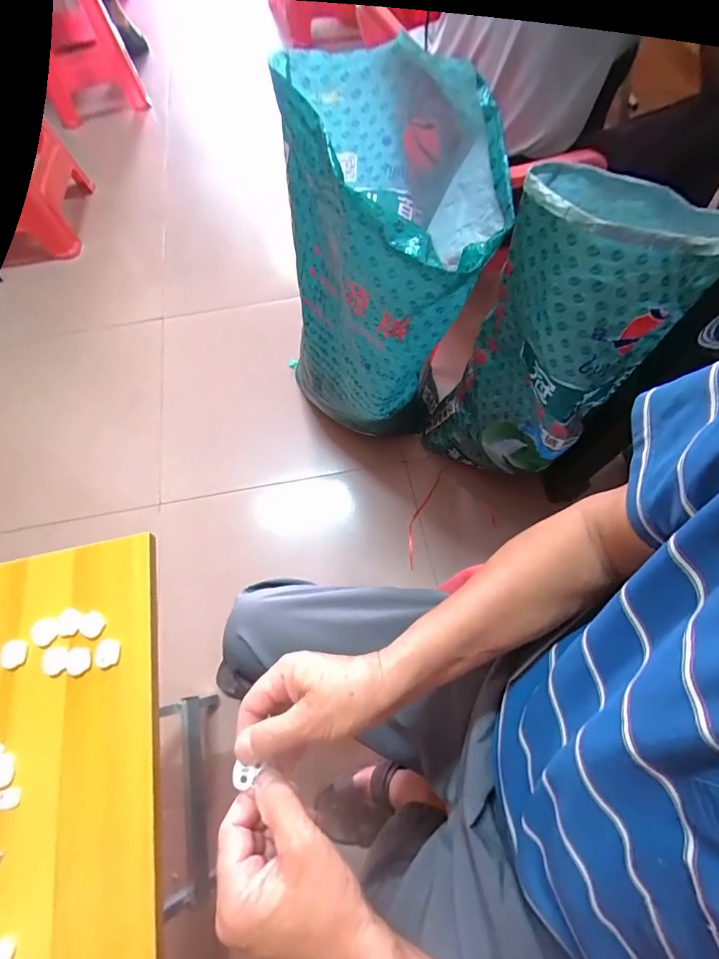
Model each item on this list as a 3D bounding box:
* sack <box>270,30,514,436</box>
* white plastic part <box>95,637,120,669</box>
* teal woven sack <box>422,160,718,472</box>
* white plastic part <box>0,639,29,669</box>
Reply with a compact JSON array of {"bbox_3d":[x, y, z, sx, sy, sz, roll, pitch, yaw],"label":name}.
[{"bbox_3d":[0.042,-0.313,0.760,0.319,0.606,0.340,12,67,7],"label":"sack"},{"bbox_3d":[-0.232,0.159,0.374,0.020,0.004,0.024,-1,66,1],"label":"white plastic part"},{"bbox_3d":[0.332,-0.236,0.723,0.268,0.547,0.268,40,73,17],"label":"teal woven sack"},{"bbox_3d":[-0.319,0.161,0.376,0.021,0.005,0.024,-6,66,-1],"label":"white plastic part"}]

